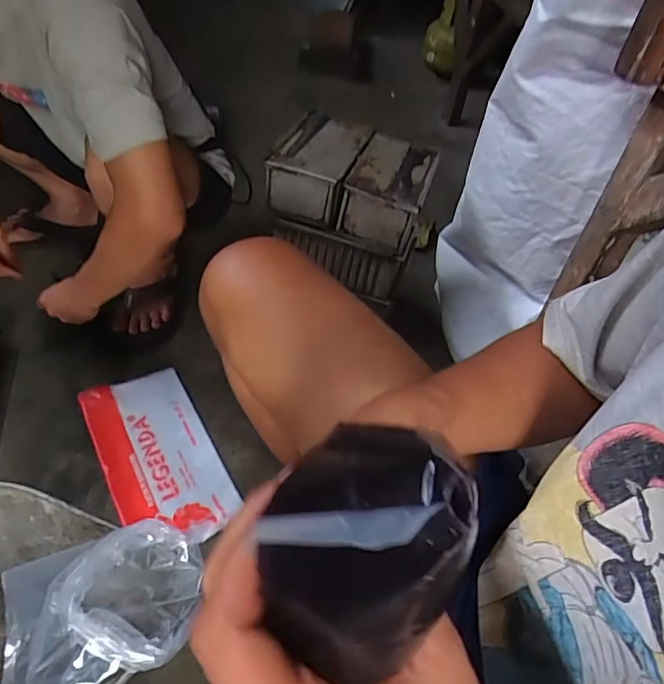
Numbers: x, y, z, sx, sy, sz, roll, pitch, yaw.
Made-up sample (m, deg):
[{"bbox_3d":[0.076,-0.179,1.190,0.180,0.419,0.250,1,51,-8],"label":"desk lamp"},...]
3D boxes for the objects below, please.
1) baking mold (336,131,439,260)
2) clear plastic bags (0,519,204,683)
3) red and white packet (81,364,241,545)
[{"bbox_3d":[0.084,-0.221,0.805,0.110,0.082,0.172,17,46,6],"label":"baking mold"},{"bbox_3d":[-0.173,0.193,0.390,0.152,0.109,0.118,-6,48,-16],"label":"clear plastic bags"},{"bbox_3d":[-0.254,0.163,0.792,0.151,0.019,0.297,-19,53,-27],"label":"red and white packet"}]

